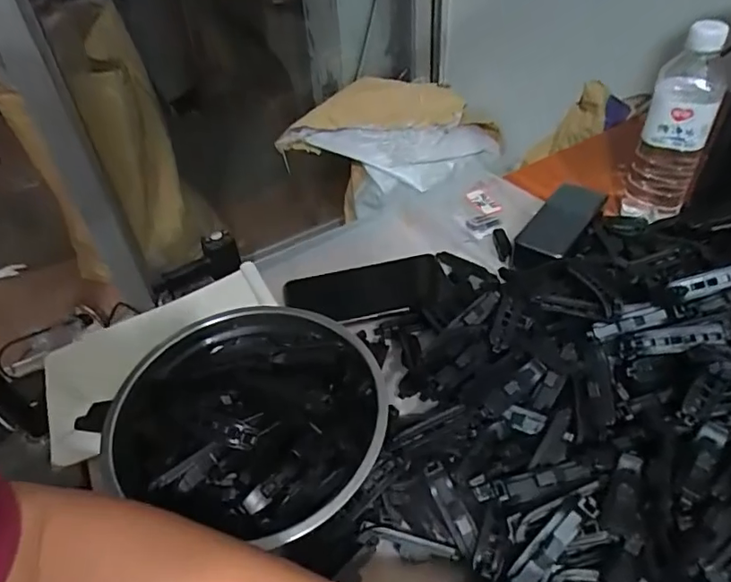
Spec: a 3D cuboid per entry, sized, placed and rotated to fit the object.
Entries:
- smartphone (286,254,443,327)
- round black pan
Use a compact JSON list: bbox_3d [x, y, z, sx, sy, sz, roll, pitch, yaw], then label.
[{"bbox_3d":[-0.001,0.003,0.607,0.167,0.061,0.013,-10,15,1],"label":"smartphone"},{"bbox_3d":[-0.084,0.093,0.432,0.197,0.075,0.185,-3,43,3],"label":"round black pan"}]

